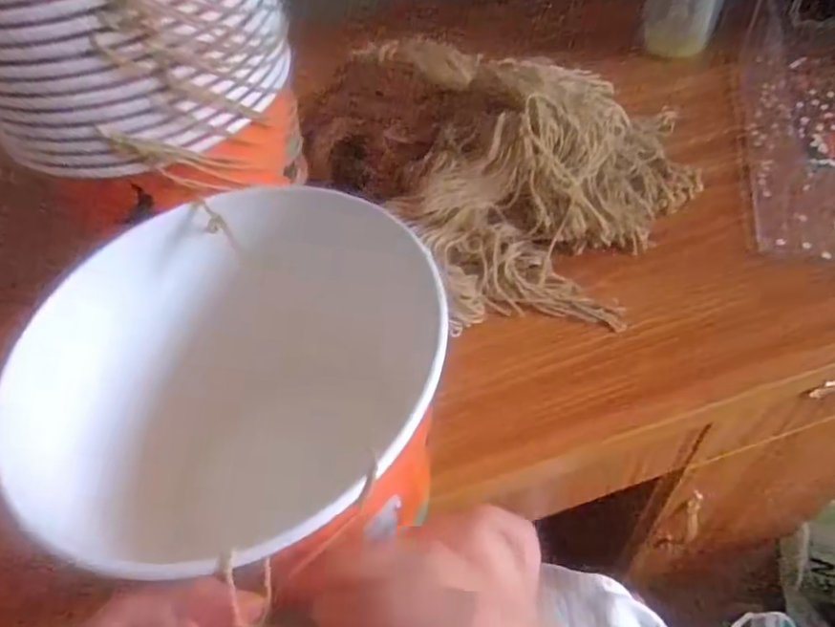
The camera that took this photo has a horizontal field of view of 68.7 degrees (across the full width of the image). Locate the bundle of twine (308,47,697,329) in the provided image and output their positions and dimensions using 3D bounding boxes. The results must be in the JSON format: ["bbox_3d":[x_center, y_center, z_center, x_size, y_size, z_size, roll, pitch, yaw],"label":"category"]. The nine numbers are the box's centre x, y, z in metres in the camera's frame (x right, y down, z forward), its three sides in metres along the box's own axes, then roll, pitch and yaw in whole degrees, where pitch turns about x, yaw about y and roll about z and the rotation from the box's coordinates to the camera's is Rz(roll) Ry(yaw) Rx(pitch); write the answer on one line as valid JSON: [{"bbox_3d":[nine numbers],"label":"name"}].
[{"bbox_3d":[0.048,-0.118,0.413,0.246,0.093,0.242,29,60,26],"label":"bundle of twine"}]

